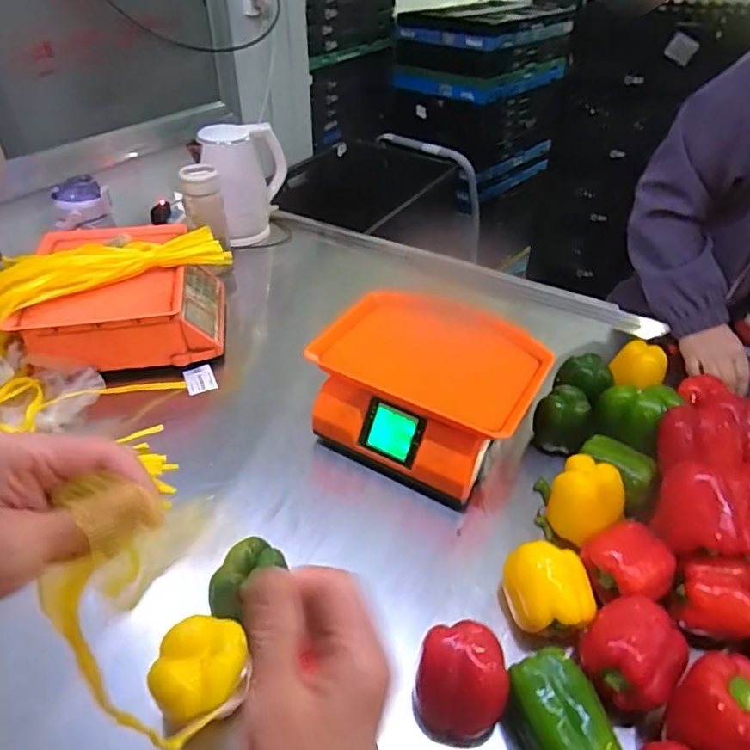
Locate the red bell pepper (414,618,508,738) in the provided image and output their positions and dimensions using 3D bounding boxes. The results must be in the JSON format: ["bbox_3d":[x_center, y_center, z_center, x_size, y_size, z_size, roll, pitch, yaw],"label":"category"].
[{"bbox_3d":[0.078,0.272,0.495,0.077,0.072,0.074,5,40,4],"label":"red bell pepper"}]

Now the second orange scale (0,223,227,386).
[{"bbox_3d":[-0.405,-0.127,0.910,0.293,0.139,0.282,-4,41,-7],"label":"second orange scale"}]

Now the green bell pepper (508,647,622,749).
[{"bbox_3d":[0.160,0.301,0.470,0.063,0.057,0.109,-14,43,-18],"label":"green bell pepper"}]

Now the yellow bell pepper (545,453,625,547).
[{"bbox_3d":[0.243,0.144,0.635,0.077,0.075,0.063,32,49,30],"label":"yellow bell pepper"}]

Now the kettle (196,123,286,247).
[{"bbox_3d":[-0.273,-0.410,1.182,0.169,0.223,0.135,-6,41,-9],"label":"kettle"}]

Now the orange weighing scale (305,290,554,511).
[{"bbox_3d":[0.068,0.007,0.754,0.287,0.154,0.235,21,44,21],"label":"orange weighing scale"}]

